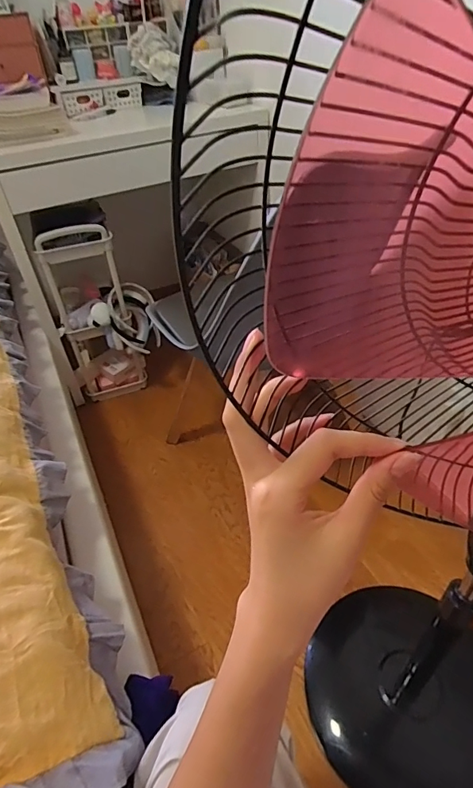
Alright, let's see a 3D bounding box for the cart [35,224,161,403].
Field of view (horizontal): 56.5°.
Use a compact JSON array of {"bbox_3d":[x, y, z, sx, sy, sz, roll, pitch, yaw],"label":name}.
[{"bbox_3d":[-0.410,-0.266,1.346,0.273,0.509,0.286,-11,41,-6],"label":"cart"}]

